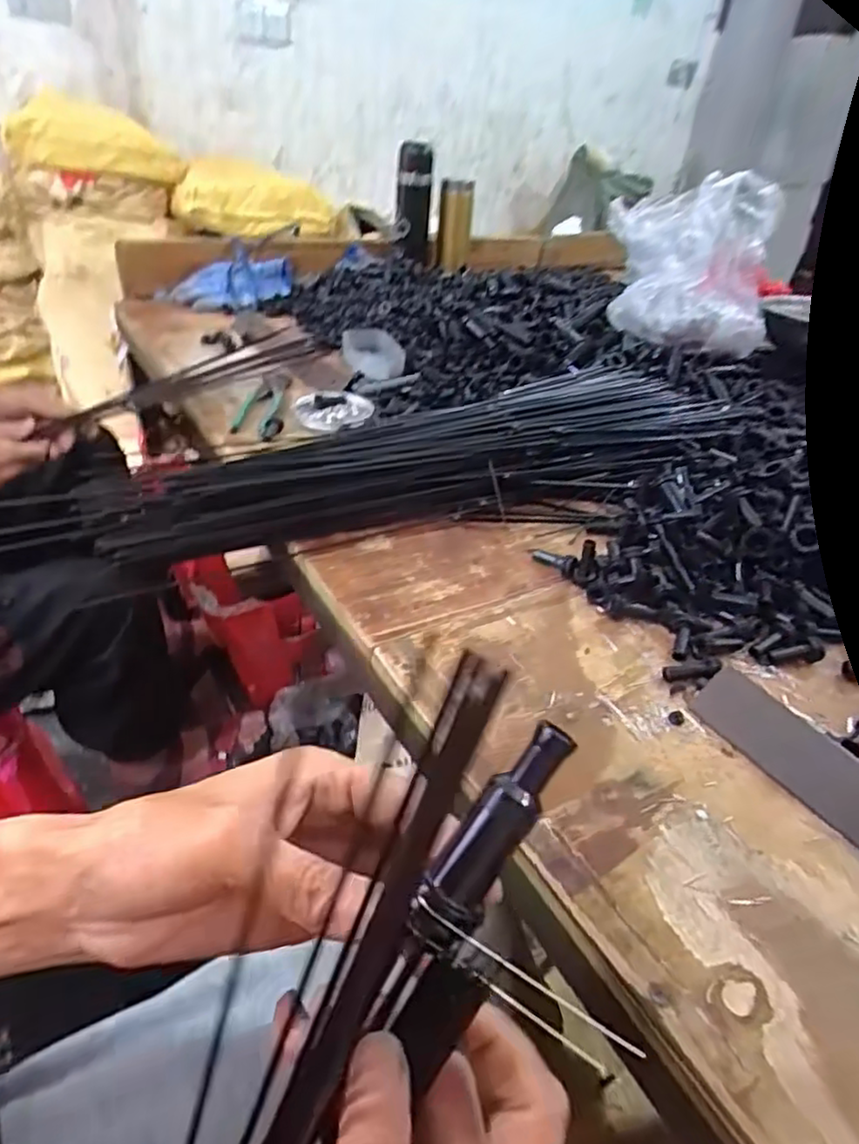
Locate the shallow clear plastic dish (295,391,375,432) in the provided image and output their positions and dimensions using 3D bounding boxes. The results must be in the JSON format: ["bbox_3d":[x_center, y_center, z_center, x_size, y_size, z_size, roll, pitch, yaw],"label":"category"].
[{"bbox_3d":[-0.113,-0.193,0.792,0.085,0.020,0.085,-4,38,-13],"label":"shallow clear plastic dish"}]

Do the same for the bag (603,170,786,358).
[{"bbox_3d":[0.356,-0.427,0.911,0.228,0.191,0.182,19,39,17],"label":"bag"}]

